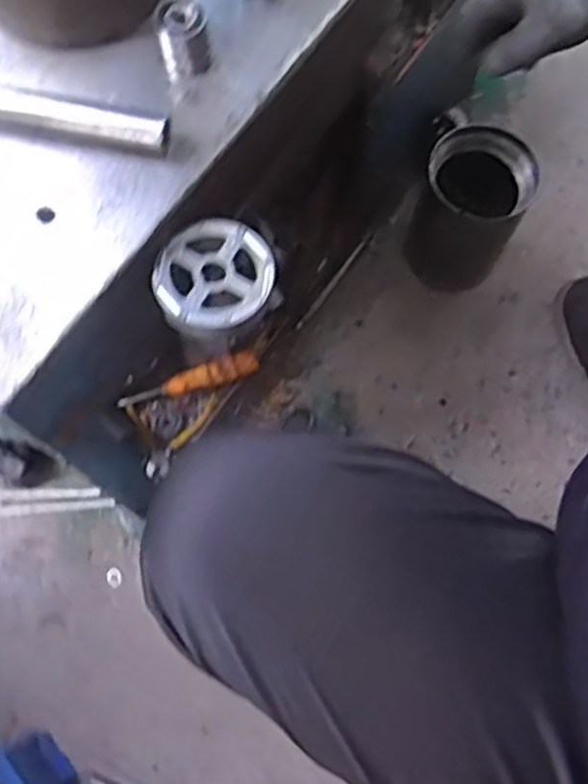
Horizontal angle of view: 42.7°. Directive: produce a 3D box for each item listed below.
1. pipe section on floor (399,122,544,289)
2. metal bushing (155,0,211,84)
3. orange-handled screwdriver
[{"bbox_3d":[0.206,-0.211,0.888,0.110,0.181,0.115,33,75,10],"label":"pipe section on floor"},{"bbox_3d":[-0.073,-0.235,0.502,0.030,0.042,0.033,-10,72,-3],"label":"metal bushing"},{"bbox_3d":[-0.123,-0.012,0.873,0.168,0.030,0.029,-18,72,12],"label":"orange-handled screwdriver"}]

